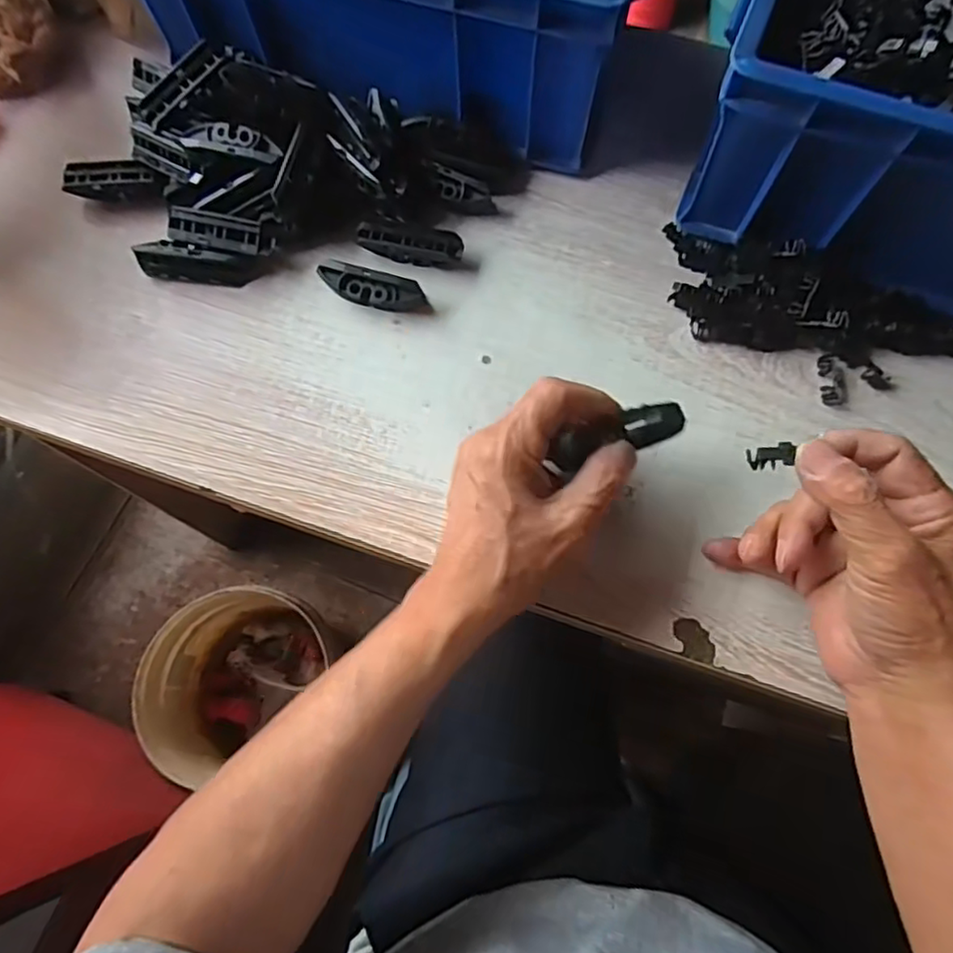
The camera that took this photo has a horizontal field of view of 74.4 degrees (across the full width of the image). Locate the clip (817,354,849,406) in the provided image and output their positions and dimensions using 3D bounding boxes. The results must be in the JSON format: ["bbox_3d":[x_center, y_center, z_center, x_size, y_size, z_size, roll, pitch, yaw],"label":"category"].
[{"bbox_3d":[0.224,-0.061,0.392,0.017,0.004,0.033,4,72,1],"label":"clip"}]

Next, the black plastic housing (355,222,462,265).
[{"bbox_3d":[-0.044,-0.155,0.421,0.069,0.013,0.021,9,72,3],"label":"black plastic housing"}]

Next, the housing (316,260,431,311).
[{"bbox_3d":[-0.068,-0.121,0.407,0.070,0.024,0.016,13,72,4],"label":"housing"}]

